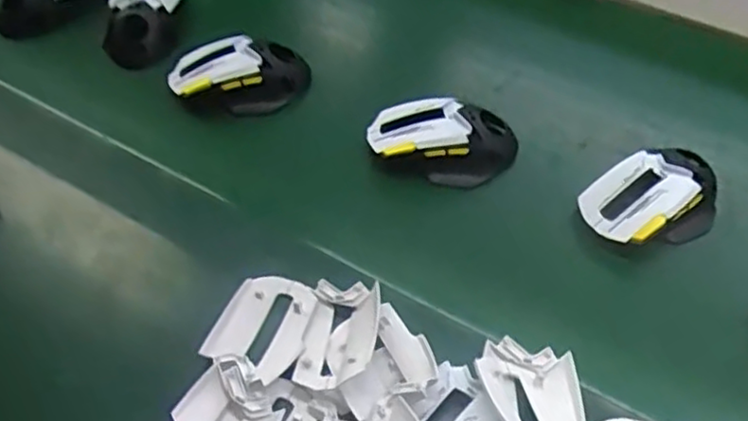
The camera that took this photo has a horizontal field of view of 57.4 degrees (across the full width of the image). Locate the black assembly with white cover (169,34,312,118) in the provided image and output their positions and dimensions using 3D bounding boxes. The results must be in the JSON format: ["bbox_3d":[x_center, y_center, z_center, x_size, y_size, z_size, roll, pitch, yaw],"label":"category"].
[{"bbox_3d":[-0.118,-0.116,0.604,0.121,0.050,0.061,-6,53,-5],"label":"black assembly with white cover"}]

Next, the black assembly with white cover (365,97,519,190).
[{"bbox_3d":[0.056,-0.056,0.559,0.117,0.048,0.060,8,53,6],"label":"black assembly with white cover"}]

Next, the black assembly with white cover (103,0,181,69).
[{"bbox_3d":[-0.218,-0.179,0.645,0.072,0.055,0.079,0,53,0],"label":"black assembly with white cover"}]

